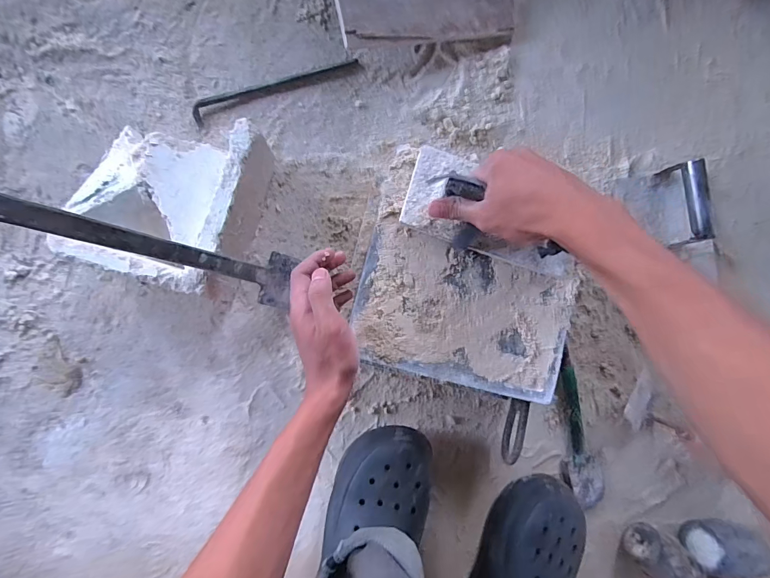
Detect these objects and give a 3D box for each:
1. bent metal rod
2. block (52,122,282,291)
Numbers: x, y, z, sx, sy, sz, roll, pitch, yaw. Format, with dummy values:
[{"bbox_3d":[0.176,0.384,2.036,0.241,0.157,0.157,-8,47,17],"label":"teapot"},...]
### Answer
[{"bbox_3d":[-0.145,-0.270,0.509,0.230,0.011,0.028,-22,92,-4],"label":"bent metal rod"},{"bbox_3d":[-0.250,-0.101,0.452,0.180,0.114,0.194,13,89,-5],"label":"block"}]

